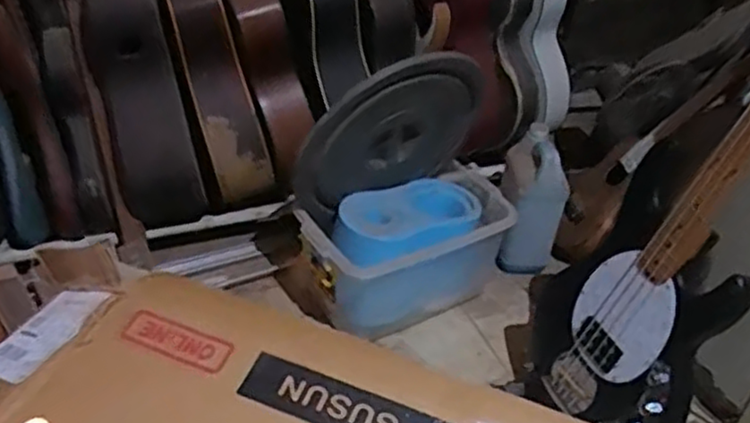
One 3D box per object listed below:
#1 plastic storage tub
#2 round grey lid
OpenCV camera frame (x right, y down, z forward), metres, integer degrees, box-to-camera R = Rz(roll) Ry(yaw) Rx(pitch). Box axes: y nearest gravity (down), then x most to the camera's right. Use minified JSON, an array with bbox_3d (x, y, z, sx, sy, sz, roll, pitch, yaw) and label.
[{"bbox_3d":[0.078,0.082,1.499,0.442,0.229,0.220,-21,47,-32],"label":"plastic storage tub"},{"bbox_3d":[0.036,-0.145,1.383,0.406,0.361,0.035,-21,59,-19],"label":"round grey lid"}]

